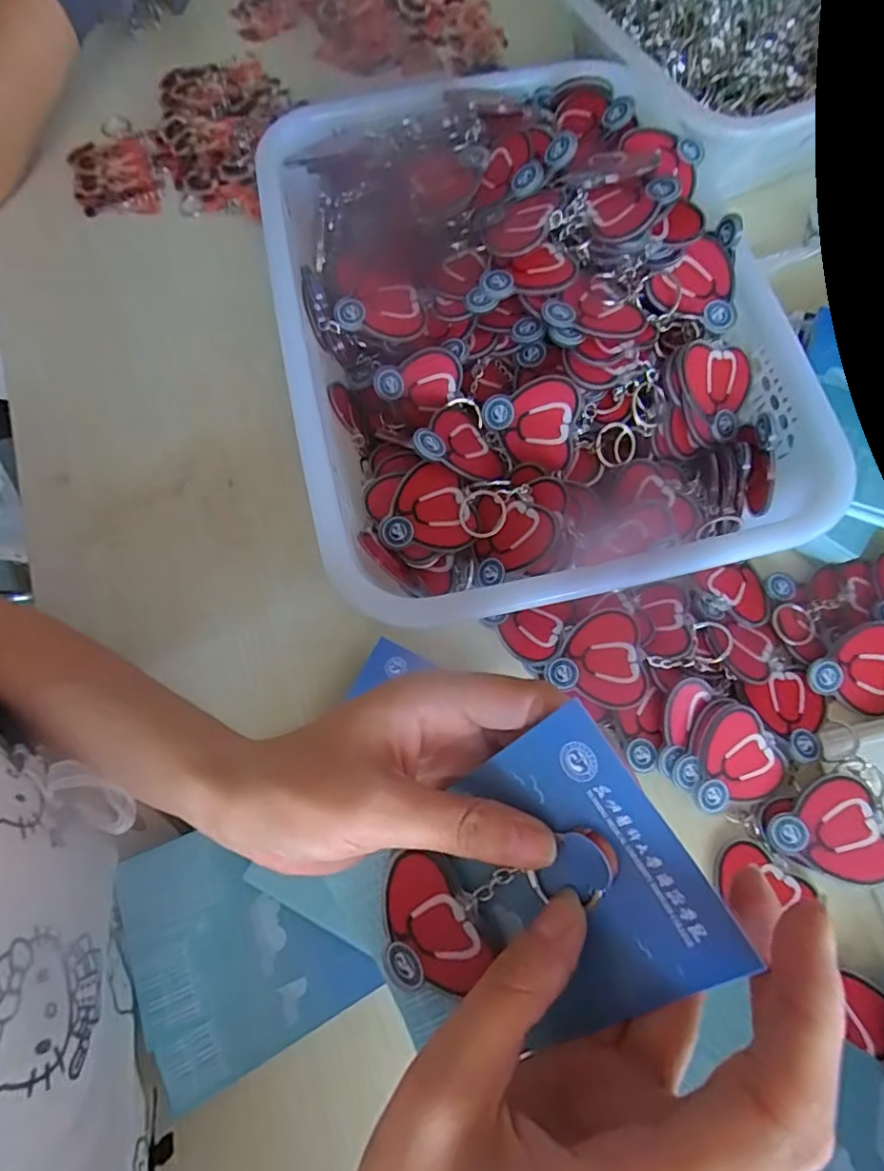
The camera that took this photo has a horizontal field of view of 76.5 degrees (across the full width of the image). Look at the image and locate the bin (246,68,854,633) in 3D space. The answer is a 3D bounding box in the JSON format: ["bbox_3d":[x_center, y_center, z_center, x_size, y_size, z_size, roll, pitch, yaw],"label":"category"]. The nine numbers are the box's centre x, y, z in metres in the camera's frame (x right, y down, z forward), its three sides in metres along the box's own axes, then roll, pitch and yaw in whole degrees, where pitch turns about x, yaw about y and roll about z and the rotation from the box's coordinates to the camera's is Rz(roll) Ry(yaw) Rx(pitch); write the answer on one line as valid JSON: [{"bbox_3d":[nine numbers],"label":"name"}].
[{"bbox_3d":[0.046,-0.155,0.342,0.273,0.098,0.355,-14,71,-4],"label":"bin"}]

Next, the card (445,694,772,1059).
[{"bbox_3d":[0.037,0.088,0.173,0.073,0.009,0.076,-43,66,27],"label":"card"}]

